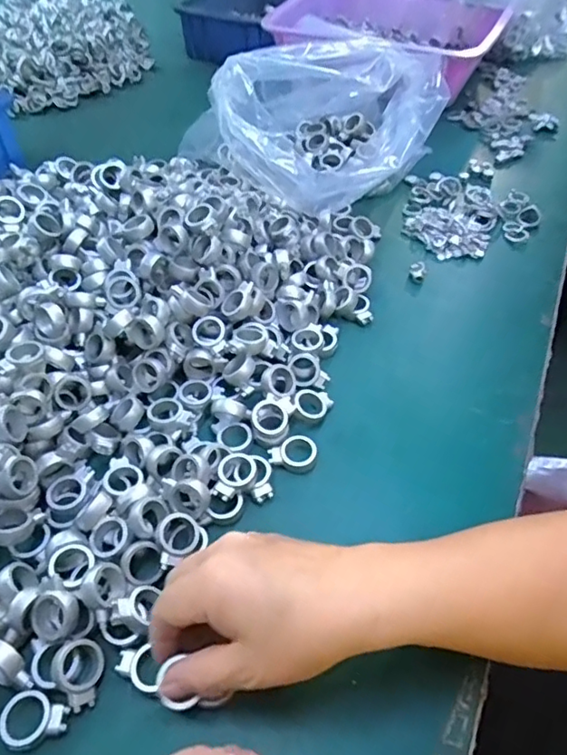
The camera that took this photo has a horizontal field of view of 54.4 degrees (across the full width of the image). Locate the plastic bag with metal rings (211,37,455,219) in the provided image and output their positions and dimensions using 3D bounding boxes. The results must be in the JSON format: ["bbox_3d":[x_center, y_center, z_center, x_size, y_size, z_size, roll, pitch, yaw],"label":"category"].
[{"bbox_3d":[0.052,-0.259,0.562,0.190,0.137,0.207,16,53,15],"label":"plastic bag with metal rings"}]

